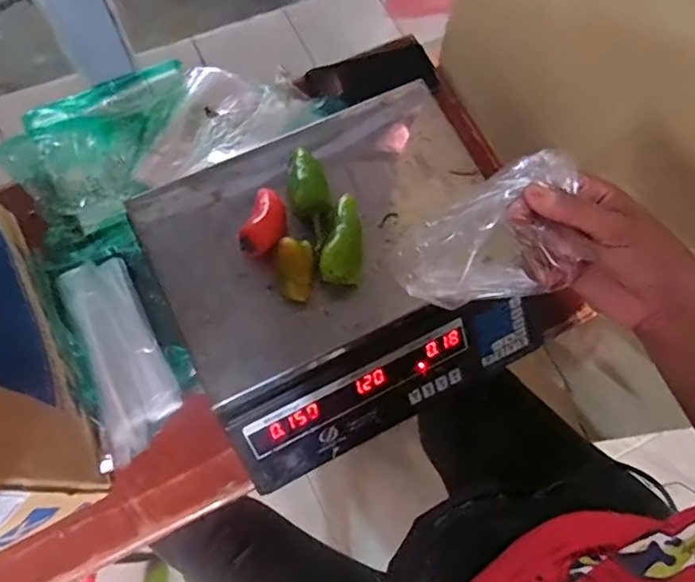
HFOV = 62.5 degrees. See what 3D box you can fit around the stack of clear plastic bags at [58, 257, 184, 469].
[{"bbox_3d":[-0.237,0.063,0.606,0.076,0.027,0.213,-22,74,-9],"label":"stack of clear plastic bags"}]

